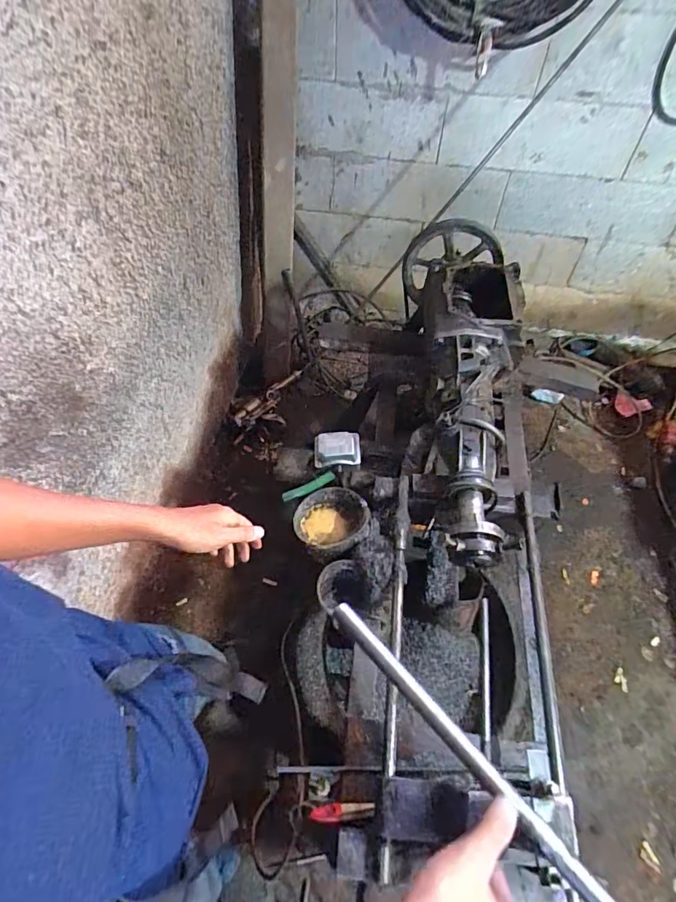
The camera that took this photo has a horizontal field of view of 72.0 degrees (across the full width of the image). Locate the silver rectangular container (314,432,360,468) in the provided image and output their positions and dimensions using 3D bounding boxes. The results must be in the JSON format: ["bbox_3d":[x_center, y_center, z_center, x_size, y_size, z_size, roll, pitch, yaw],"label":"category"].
[{"bbox_3d":[-0.001,-0.006,0.909,0.089,0.026,0.071,-1,55,-3],"label":"silver rectangular container"}]

